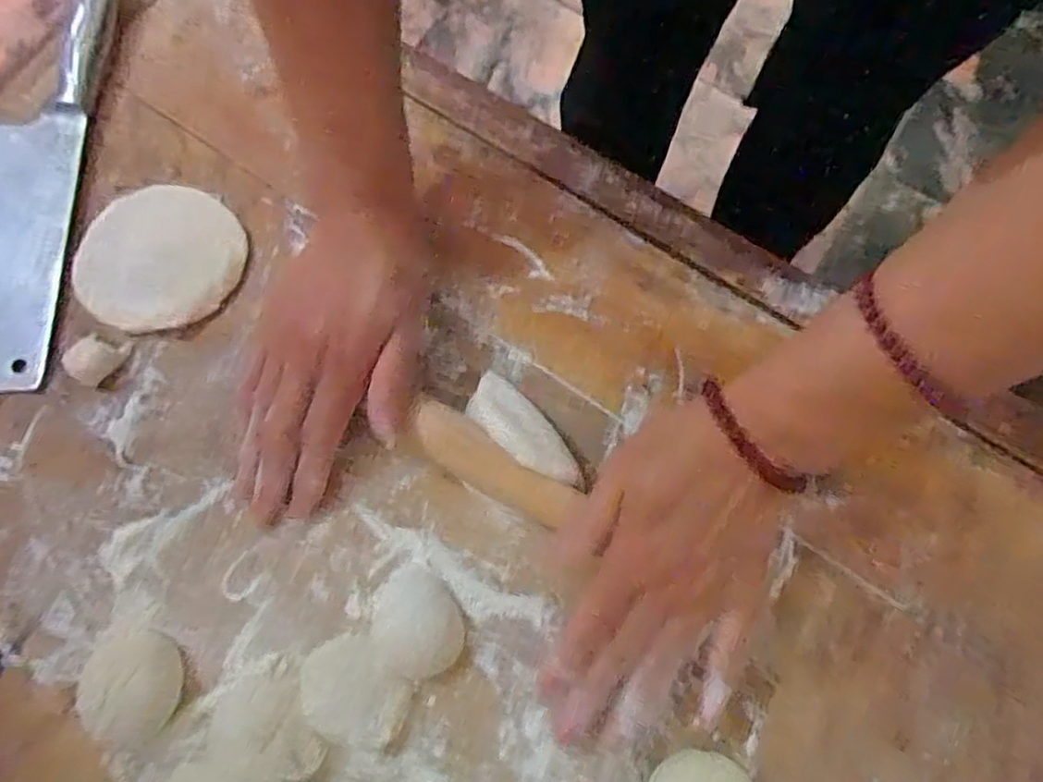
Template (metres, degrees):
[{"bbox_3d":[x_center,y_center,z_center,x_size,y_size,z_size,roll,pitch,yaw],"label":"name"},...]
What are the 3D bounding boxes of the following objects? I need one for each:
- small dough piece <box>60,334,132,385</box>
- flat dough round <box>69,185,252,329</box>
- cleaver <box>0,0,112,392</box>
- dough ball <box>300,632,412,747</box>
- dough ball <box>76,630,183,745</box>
[{"bbox_3d":[-0.253,-0.019,0.391,0.026,0.008,0.031,29,77,7],"label":"small dough piece"},{"bbox_3d":[-0.220,-0.082,0.405,0.095,0.007,0.092,0,75,0],"label":"flat dough round"},{"bbox_3d":[-0.325,-0.143,0.420,0.087,0.019,0.288,2,75,1],"label":"cleaver"},{"bbox_3d":[-0.086,0.152,0.338,0.056,0.023,0.043,42,79,10],"label":"dough ball"},{"bbox_3d":[-0.204,0.153,0.343,0.048,0.017,0.052,0,75,0],"label":"dough ball"}]

